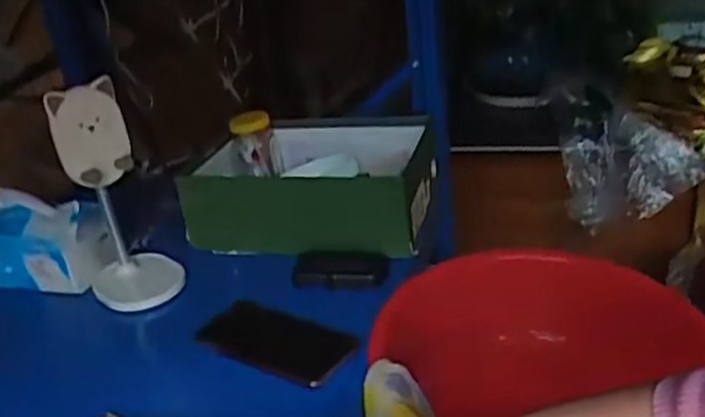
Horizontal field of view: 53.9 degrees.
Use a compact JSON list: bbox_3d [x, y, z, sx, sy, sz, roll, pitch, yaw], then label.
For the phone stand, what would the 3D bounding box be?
[{"bbox_3d":[-0.275,-0.014,0.804,0.104,0.247,0.101,-14,27,-16],"label":"phone stand"}]

